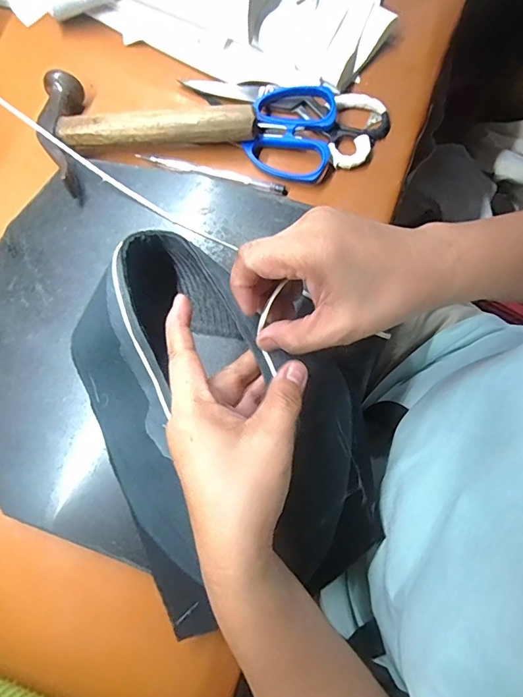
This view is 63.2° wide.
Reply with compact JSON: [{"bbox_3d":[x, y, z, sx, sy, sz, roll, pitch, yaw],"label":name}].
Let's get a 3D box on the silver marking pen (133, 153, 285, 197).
[{"bbox_3d":[-0.045,-0.160,0.386,0.137,0.008,0.011,15,82,3],"label":"silver marking pen"}]

